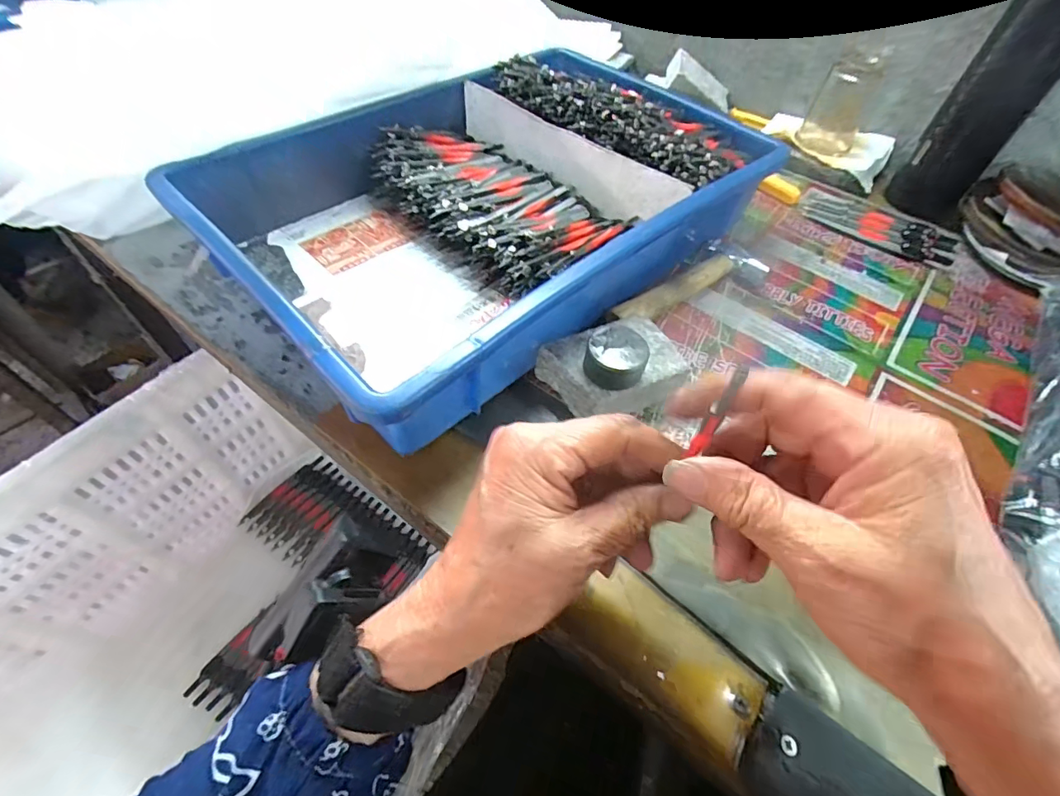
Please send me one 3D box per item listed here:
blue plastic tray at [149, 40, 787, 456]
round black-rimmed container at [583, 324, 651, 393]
[{"bbox_3d":[-0.026,-0.166,0.393,0.280,0.084,0.416,40,61,22],"label":"blue plastic tray"},{"bbox_3d":[0.054,-0.026,0.301,0.036,0.023,0.038,2,54,-3],"label":"round black-rimmed container"}]

